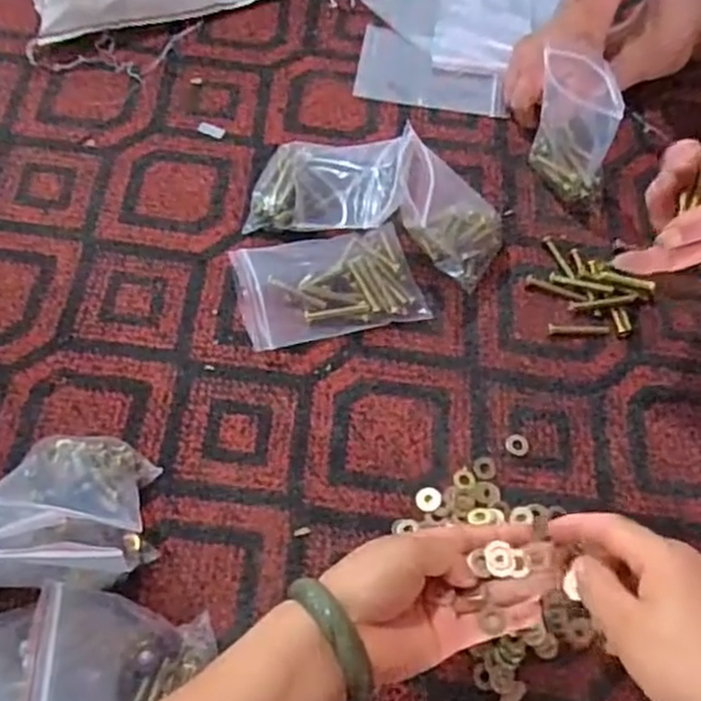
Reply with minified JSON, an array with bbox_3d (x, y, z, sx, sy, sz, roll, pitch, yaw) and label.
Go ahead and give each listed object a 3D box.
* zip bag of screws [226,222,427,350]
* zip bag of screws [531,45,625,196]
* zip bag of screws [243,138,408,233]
[{"bbox_3d":[-0.018,-0.057,0.600,0.146,0.031,0.089,-14,65,-10],"label":"zip bag of screws"},{"bbox_3d":[0.192,-0.189,0.625,0.035,0.124,0.076,-28,68,-15],"label":"zip bag of screws"},{"bbox_3d":[-0.017,-0.144,0.614,0.127,0.085,0.094,19,64,6],"label":"zip bag of screws"}]

